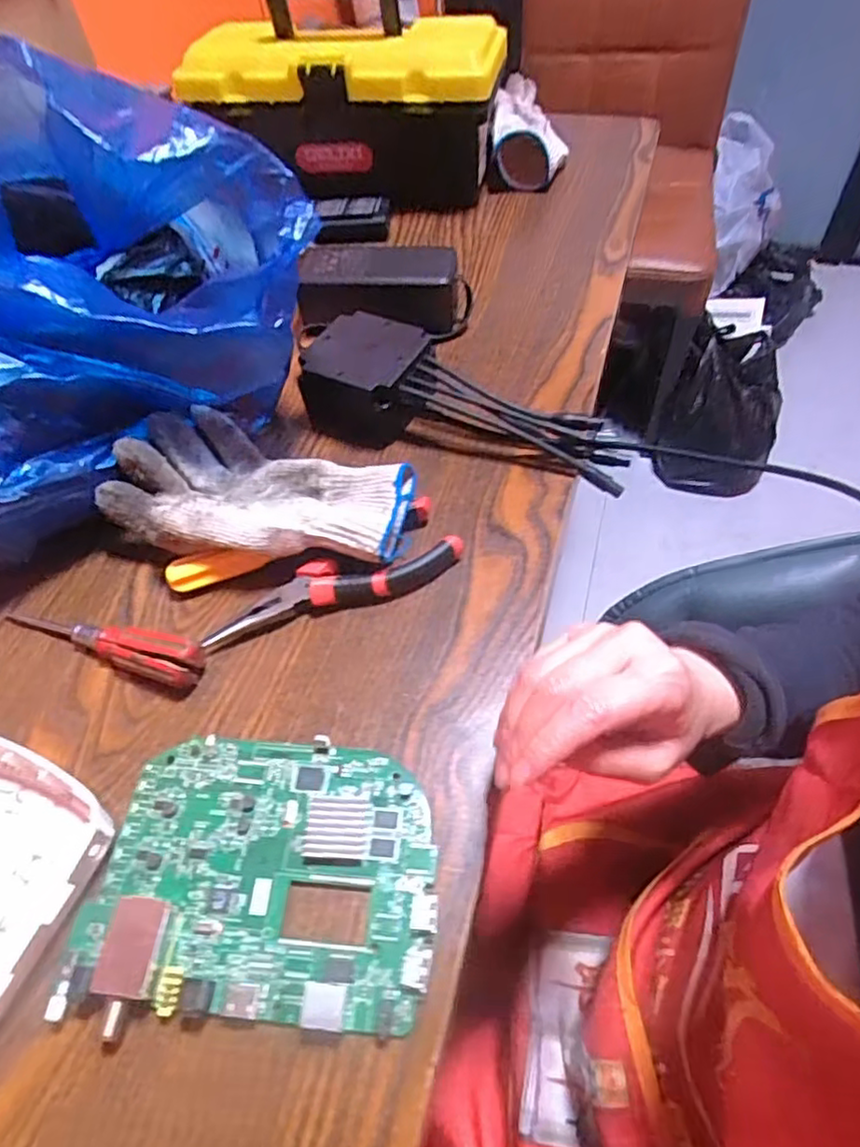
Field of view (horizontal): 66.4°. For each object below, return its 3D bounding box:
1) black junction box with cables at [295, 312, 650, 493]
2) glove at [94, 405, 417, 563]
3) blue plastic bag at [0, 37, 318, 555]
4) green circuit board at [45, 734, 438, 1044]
[{"bbox_3d":[0.026,-0.123,0.466,0.235,0.052,0.076,18,57,16],"label":"black junction box with cables"},{"bbox_3d":[-0.103,-0.046,0.423,0.184,0.054,0.111,17,57,16],"label":"glove"},{"bbox_3d":[-0.270,-0.161,0.422,0.368,0.214,0.232,-29,57,-15],"label":"blue plastic bag"},{"bbox_3d":[-0.078,0.135,0.304,0.157,0.020,0.122,-1,54,3],"label":"green circuit board"}]

